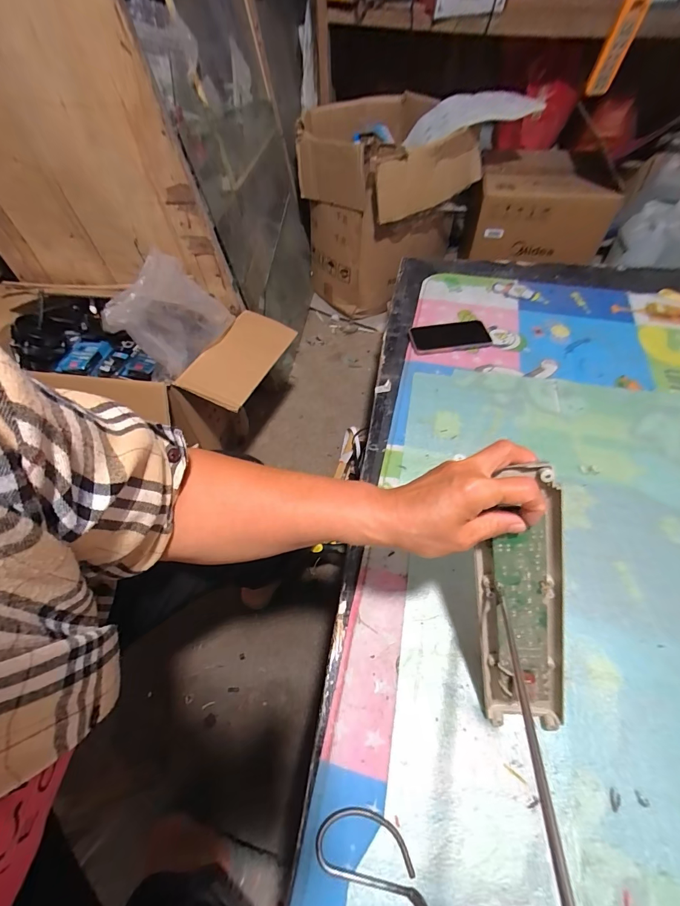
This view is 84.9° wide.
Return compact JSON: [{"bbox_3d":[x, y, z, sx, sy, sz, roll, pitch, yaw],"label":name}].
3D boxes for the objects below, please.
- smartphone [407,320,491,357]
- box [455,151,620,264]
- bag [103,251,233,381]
[{"bbox_3d":[0.219,-0.231,0.741,0.150,0.010,0.081,-8,55,-1],"label":"smartphone"},{"bbox_3d":[0.594,-0.762,1.141,0.366,0.186,0.336,9,61,10],"label":"box"},{"bbox_3d":[-0.312,-0.242,0.683,0.103,0.165,0.198,16,57,14],"label":"bag"}]

